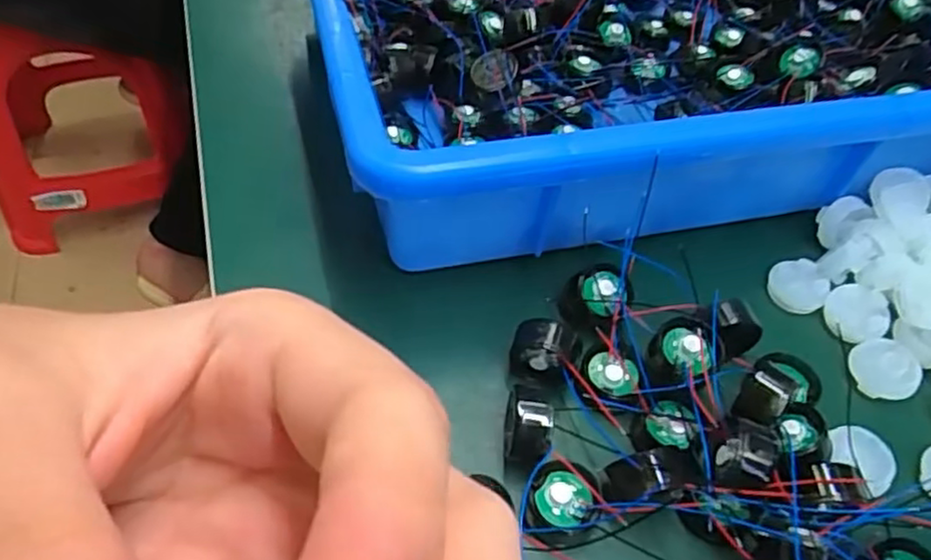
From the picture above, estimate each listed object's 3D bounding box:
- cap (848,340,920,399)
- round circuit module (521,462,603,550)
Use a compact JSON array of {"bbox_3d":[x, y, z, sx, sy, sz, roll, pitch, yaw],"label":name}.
[{"bbox_3d":[0.141,0.030,0.233,0.022,0.007,0.020,3,50,-3],"label":"cap"},{"bbox_3d":[0.027,0.062,0.192,0.019,0.009,0.022,13,50,6],"label":"round circuit module"}]

